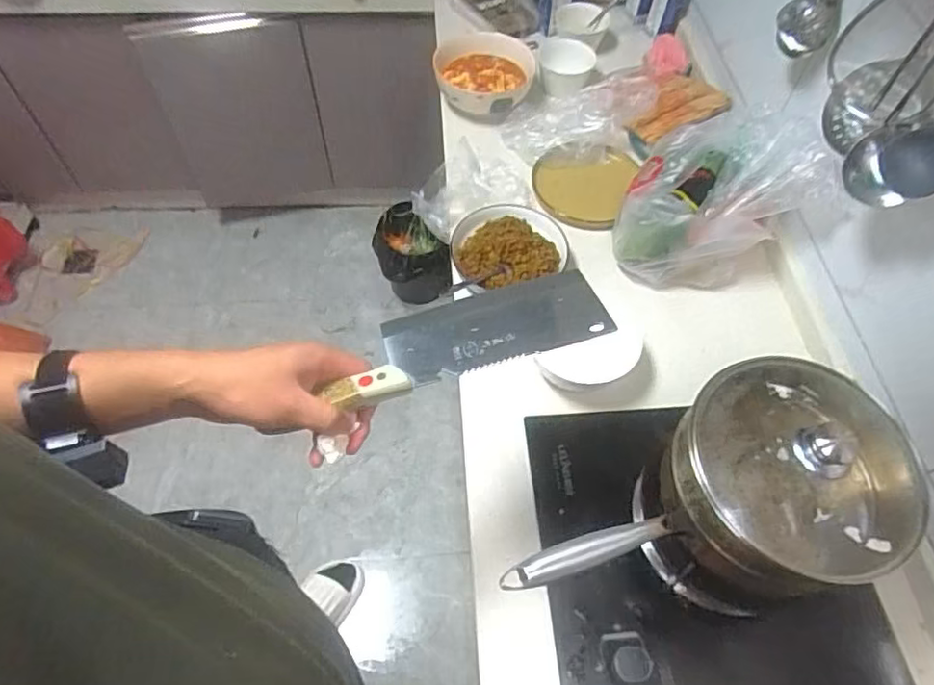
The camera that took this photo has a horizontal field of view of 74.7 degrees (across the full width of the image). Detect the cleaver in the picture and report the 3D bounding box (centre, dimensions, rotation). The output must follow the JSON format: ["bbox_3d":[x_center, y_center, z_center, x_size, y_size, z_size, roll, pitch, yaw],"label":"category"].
[{"bbox_3d":[0.001,-0.007,0.560,0.244,0.022,0.108,-15,37,-4],"label":"cleaver"}]

